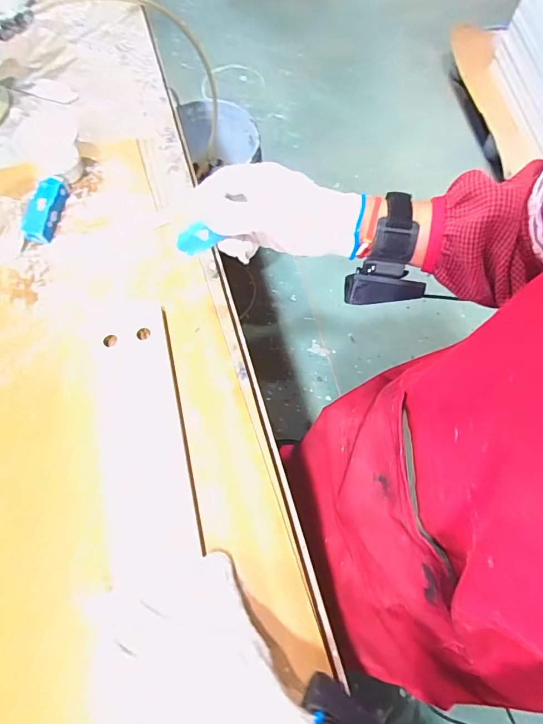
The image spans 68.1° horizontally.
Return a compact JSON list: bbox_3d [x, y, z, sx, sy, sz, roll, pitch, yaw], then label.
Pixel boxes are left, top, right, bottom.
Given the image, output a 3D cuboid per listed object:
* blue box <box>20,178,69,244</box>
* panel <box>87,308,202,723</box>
[{"bbox_3d":[-0.248,-0.166,0.443,0.028,0.021,0.073,8,69,2],"label":"blue box"},{"bbox_3d":[-0.081,0.210,0.309,0.075,0.014,0.554,-12,70,-5],"label":"panel"}]

